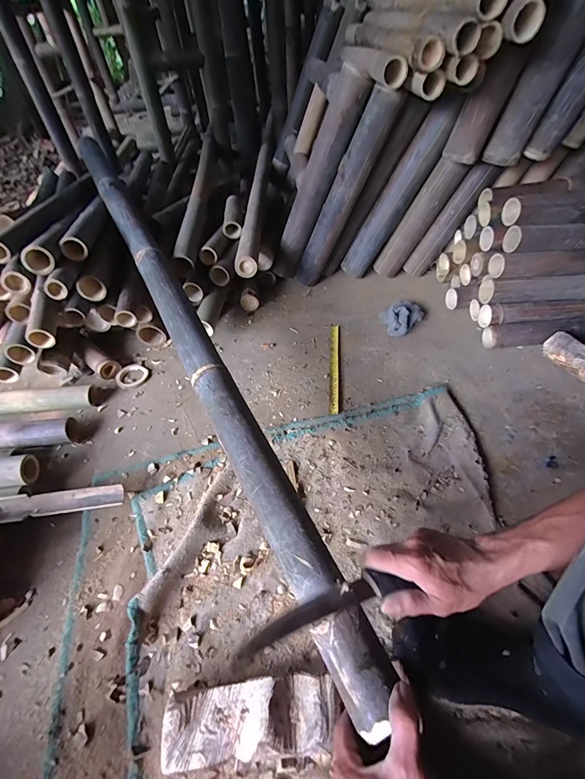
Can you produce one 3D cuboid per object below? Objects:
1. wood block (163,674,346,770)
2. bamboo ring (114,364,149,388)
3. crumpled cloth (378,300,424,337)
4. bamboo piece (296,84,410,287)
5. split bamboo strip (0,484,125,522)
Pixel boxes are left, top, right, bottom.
[{"bbox_3d":[-0.047,0.411,0.441,0.211,0.054,0.078,-5,49,-1],"label":"wood block"},{"bbox_3d":[-0.402,-0.034,0.889,0.076,0.013,0.076,-2,49,2],"label":"bamboo ring"},{"bbox_3d":[0.285,-0.197,0.942,0.092,0.057,0.116,36,59,29],"label":"crumpled cloth"},{"bbox_3d":[0.128,-0.498,0.935,0.076,0.488,0.079,14,47,-15],"label":"bamboo piece"},{"bbox_3d":[-0.412,0.198,0.623,0.219,0.031,0.039,-9,49,-5],"label":"split bamboo strip"}]

